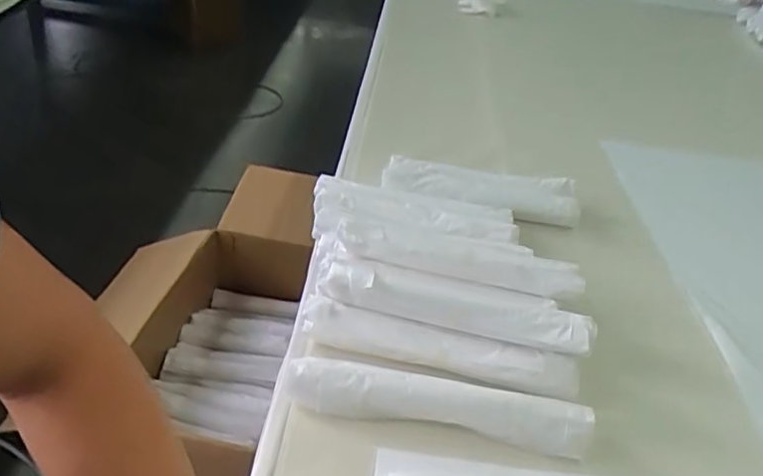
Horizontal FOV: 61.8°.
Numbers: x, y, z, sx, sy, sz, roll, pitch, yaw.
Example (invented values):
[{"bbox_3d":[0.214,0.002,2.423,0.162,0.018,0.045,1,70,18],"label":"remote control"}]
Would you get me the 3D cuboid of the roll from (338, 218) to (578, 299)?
[{"bbox_3d":[0.087,0.019,0.736,0.272,0.040,0.046,12,36,6],"label":"roll"}]

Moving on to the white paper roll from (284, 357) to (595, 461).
[{"bbox_3d":[0.053,0.160,0.608,0.285,0.046,0.035,9,36,3],"label":"white paper roll"}]

